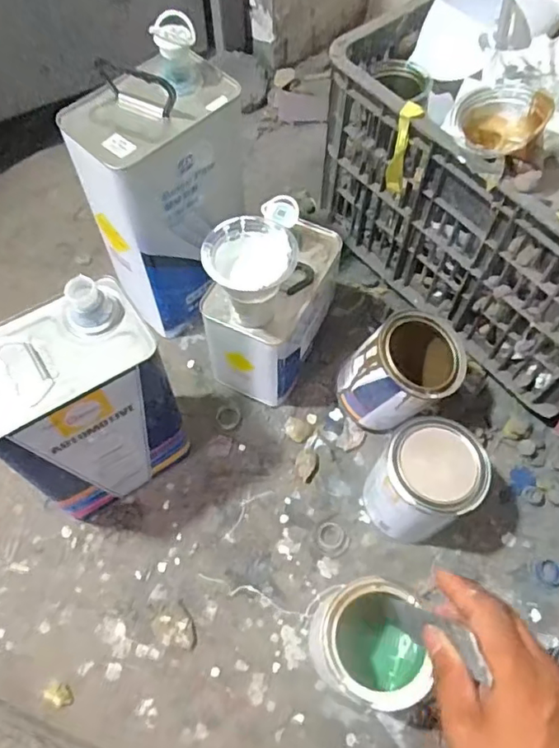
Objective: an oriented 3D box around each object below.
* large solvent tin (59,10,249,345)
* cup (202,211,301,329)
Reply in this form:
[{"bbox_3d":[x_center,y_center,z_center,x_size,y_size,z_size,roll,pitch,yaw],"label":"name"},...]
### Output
[{"bbox_3d":[-0.132,-0.211,0.666,0.104,0.334,0.165,39,69,18],"label":"large solvent tin"},{"bbox_3d":[-0.031,-0.098,0.595,0.083,0.105,0.087,24,65,12],"label":"cup"}]

